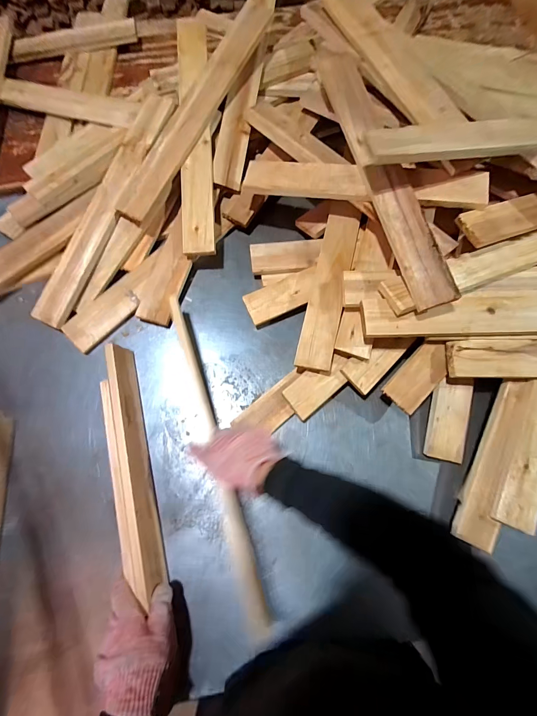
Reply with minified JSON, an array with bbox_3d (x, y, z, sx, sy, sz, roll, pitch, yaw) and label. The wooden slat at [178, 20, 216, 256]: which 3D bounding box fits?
[{"bbox_3d":[-0.141,-0.431,0.614,0.060,0.014,0.477,-3,84,-1],"label":"wooden slat"}]

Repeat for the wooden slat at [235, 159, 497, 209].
[{"bbox_3d":[0.151,-0.300,0.539,0.395,0.020,0.057,11,97,12],"label":"wooden slat"}]

